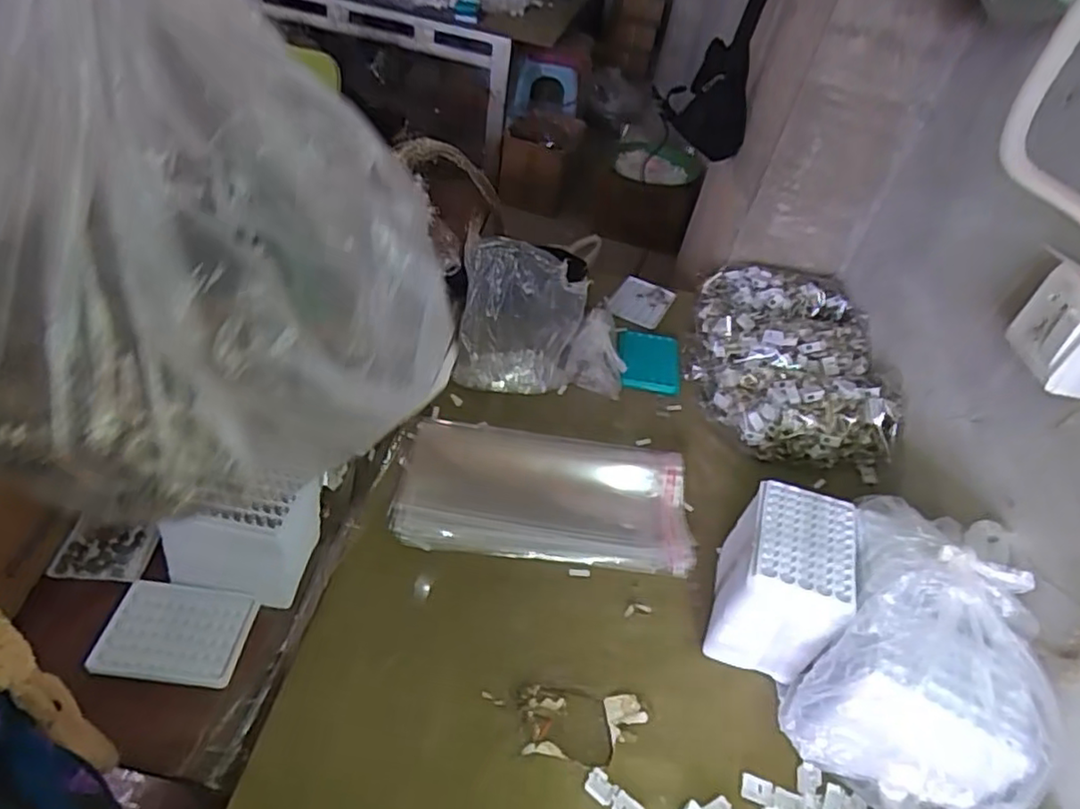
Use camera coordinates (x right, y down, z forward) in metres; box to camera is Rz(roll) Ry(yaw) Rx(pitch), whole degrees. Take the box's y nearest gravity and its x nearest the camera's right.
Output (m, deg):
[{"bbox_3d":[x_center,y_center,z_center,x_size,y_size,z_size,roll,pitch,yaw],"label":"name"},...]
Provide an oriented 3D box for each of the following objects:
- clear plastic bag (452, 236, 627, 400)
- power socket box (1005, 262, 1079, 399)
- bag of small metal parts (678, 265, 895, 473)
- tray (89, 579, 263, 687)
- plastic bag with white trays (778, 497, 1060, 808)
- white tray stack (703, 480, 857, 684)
[{"bbox_3d":[0.006,-0.118,0.904,0.235,0.206,0.054,6,22,-5],"label":"clear plastic bag"},{"bbox_3d":[0.469,-0.065,0.567,0.047,0.082,0.088,14,43,3],"label":"power socket box"},{"bbox_3d":[0.363,-0.080,0.969,0.246,0.090,0.391,12,43,1],"label":"bag of small metal parts"},{"bbox_3d":[-0.363,0.229,0.643,0.129,0.019,0.094,8,43,-4],"label":"tray"},{"bbox_3d":[0.338,0.218,0.584,0.165,0.178,0.234,23,44,13],"label":"plastic bag with white trays"},{"bbox_3d":[0.238,0.177,0.648,0.096,0.147,0.137,19,45,12],"label":"white tray stack"}]

